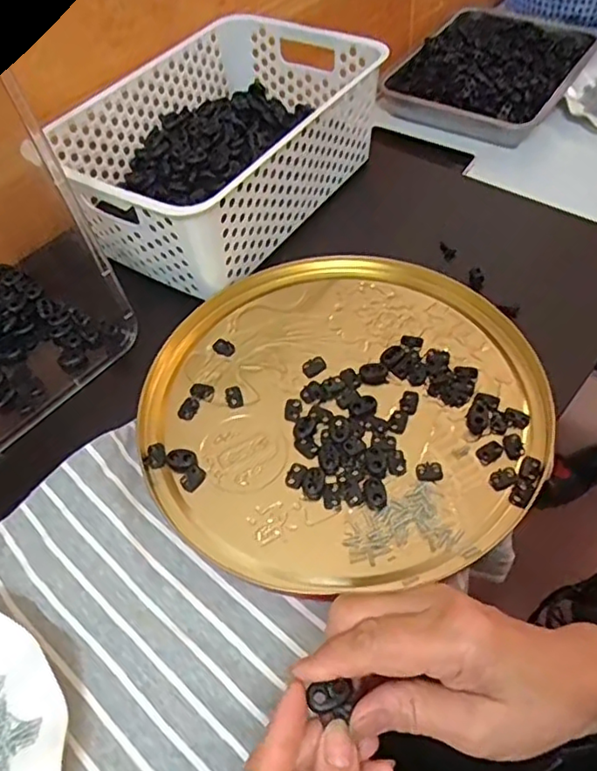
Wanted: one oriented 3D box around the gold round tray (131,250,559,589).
[{"bbox_3d":[0.029,0.007,0.462,0.292,0.011,0.283,-2,52,3],"label":"gold round tray"}]

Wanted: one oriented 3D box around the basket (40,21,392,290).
[{"bbox_3d":[-0.073,-0.232,0.593,0.201,0.099,0.300,27,59,23],"label":"basket"}]

